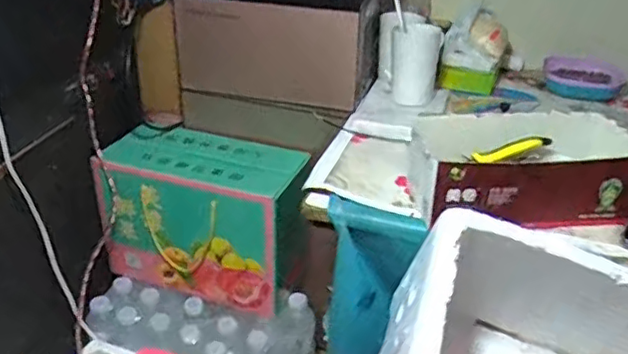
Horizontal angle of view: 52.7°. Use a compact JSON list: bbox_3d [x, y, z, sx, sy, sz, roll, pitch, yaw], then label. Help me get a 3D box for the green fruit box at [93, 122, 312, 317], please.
[{"bbox_3d":[-0.182,0.066,1.102,0.333,0.236,0.150,11,31,14],"label":"green fruit box"}]

